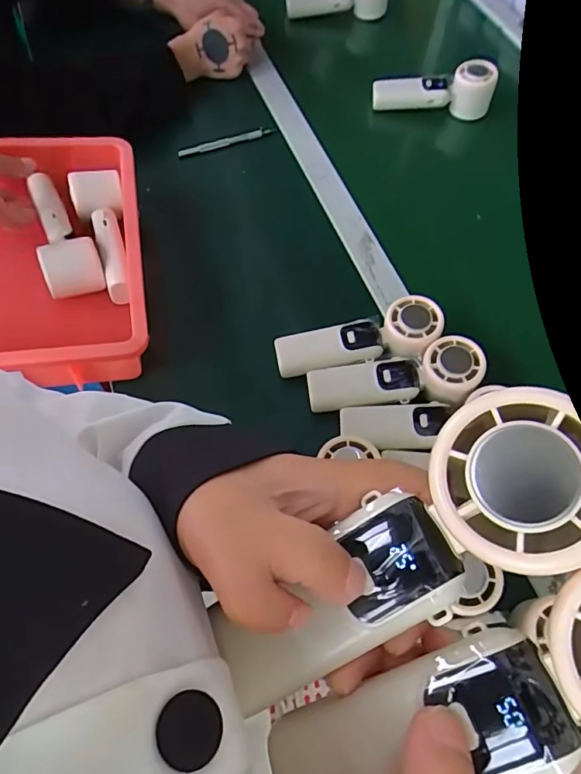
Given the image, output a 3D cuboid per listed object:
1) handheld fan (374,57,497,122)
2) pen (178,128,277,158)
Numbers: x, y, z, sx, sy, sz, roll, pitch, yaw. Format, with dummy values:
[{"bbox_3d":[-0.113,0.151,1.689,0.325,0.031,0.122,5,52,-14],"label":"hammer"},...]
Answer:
[{"bbox_3d":[0.201,-0.430,0.703,0.161,0.064,0.054,-2,63,-2],"label":"handheld fan"},{"bbox_3d":[-0.086,-0.332,0.669,0.135,0.014,0.012,-20,65,-11],"label":"pen"}]

